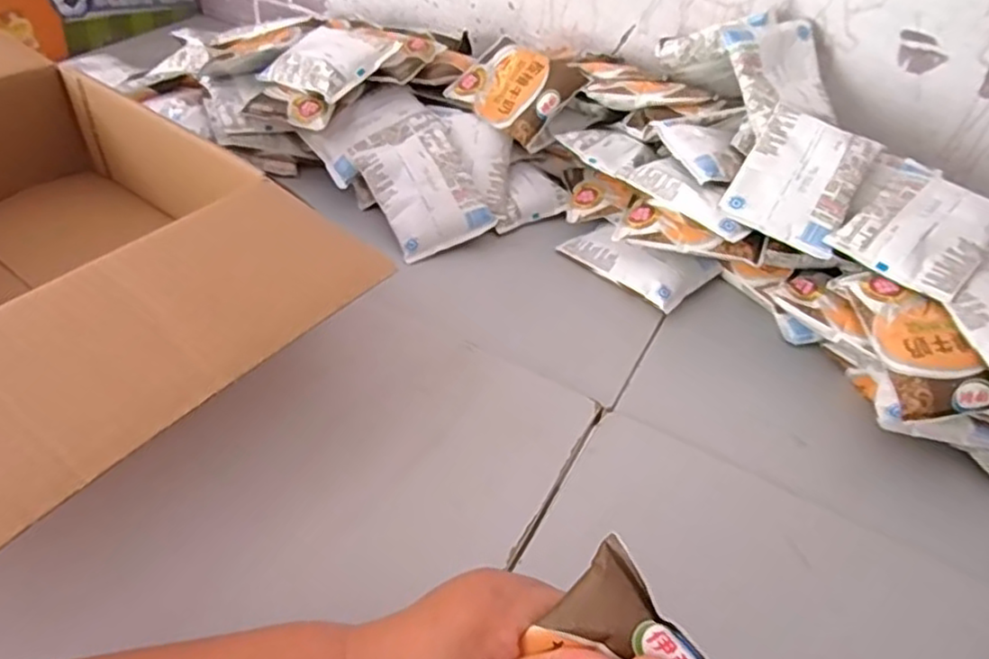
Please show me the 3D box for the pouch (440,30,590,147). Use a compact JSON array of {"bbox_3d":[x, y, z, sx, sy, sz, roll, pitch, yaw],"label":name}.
[{"bbox_3d":[0.021,-0.251,0.698,0.115,0.019,0.092,38,91,25],"label":"pouch"}]

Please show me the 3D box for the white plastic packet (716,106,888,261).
[{"bbox_3d":[0.257,-0.127,0.569,0.092,0.015,0.117,29,78,22],"label":"white plastic packet"}]

